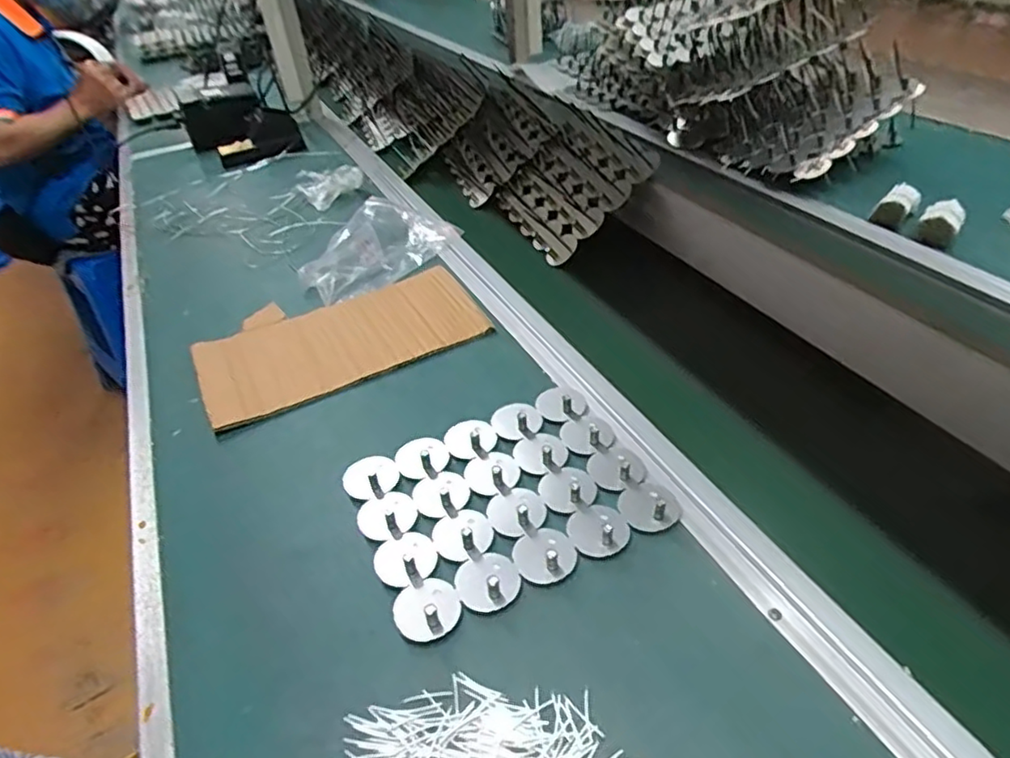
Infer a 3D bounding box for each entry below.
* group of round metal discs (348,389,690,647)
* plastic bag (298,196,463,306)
[{"bbox_3d":[-0.001,0.088,0.497,0.214,0.012,0.168,-20,42,-17],"label":"group of round metal discs"},{"bbox_3d":[-0.165,-0.169,0.814,0.130,0.058,0.204,15,44,23],"label":"plastic bag"}]

